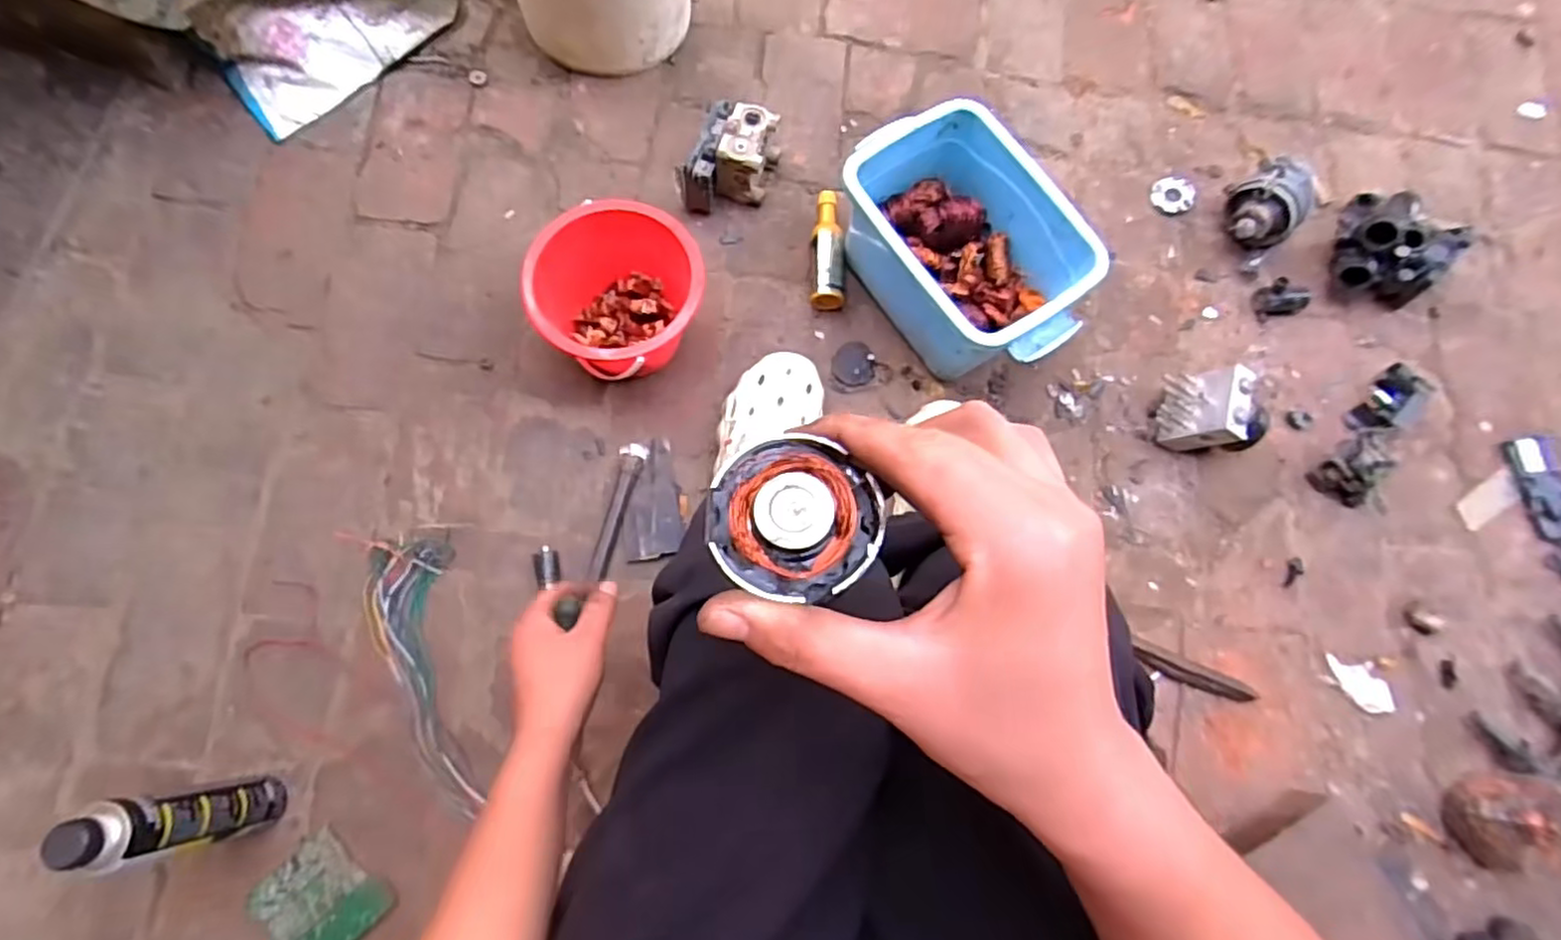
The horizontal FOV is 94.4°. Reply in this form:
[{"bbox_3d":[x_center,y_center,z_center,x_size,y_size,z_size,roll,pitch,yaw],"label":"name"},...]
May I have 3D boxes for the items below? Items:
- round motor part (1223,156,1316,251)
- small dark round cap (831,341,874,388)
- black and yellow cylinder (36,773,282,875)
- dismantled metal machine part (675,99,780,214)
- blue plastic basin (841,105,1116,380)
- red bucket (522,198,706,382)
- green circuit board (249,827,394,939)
[{"bbox_3d":[0.599,-0.327,0.892,0.096,0.091,0.088,-39,81,-12],"label":"round motor part"},{"bbox_3d":[0.087,-0.127,0.868,0.051,0.004,0.056,1,75,-4],"label":"small dark round cap"},{"bbox_3d":[-0.502,0.296,0.619,0.049,0.212,0.051,-15,77,-7],"label":"black and yellow cylinder"},{"bbox_3d":[-0.063,-0.369,0.867,0.093,0.073,0.118,18,75,1],"label":"dismantled metal machine part"},{"bbox_3d":[0.204,-0.240,0.817,0.178,0.141,0.290,-35,80,-12],"label":"blue plastic basin"},{"bbox_3d":[-0.178,-0.199,0.794,0.179,0.137,0.155,-10,76,-6],"label":"red bucket"},{"bbox_3d":[-0.454,0.425,0.697,0.126,0.008,0.103,-43,82,-13],"label":"green circuit board"}]

